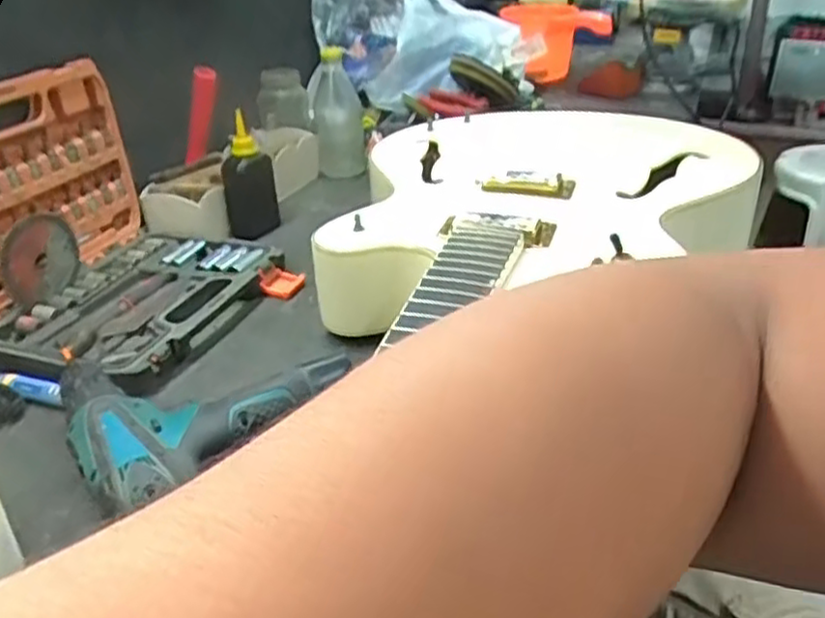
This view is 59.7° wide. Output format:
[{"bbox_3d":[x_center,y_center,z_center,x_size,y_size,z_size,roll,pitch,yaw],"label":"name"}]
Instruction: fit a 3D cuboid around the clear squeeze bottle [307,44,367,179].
[{"bbox_3d":[-0.112,-0.286,1.059,0.072,0.171,0.085,-8,31,-8],"label":"clear squeeze bottle"}]

